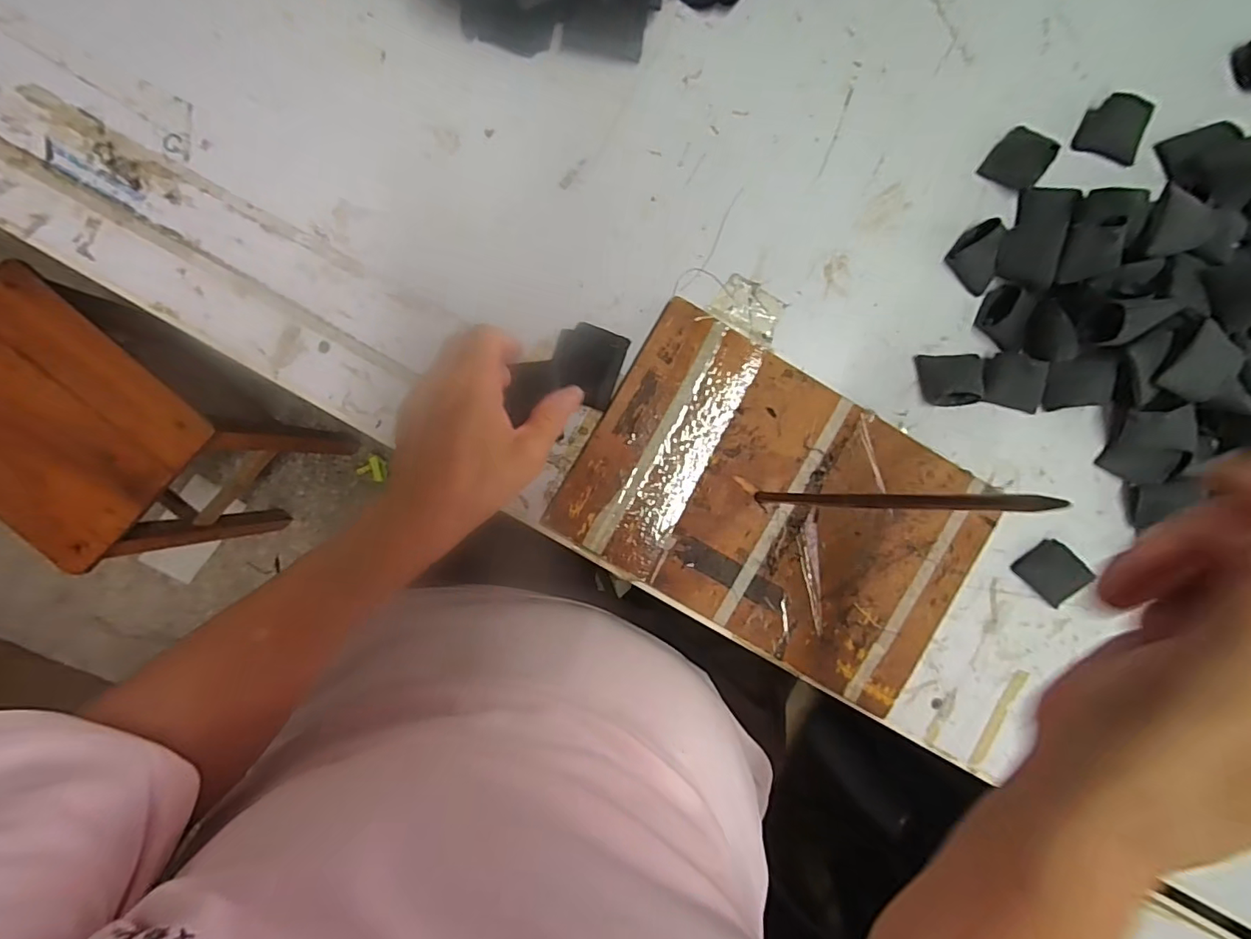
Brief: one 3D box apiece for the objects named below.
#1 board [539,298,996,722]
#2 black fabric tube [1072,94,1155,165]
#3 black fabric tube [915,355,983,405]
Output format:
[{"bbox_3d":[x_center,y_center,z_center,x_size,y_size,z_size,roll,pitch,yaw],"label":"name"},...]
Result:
[{"bbox_3d":[0.106,0.027,0.363,0.268,0.012,0.177,30,88,-2],"label":"board"},{"bbox_3d":[0.346,-0.239,0.370,0.041,0.017,0.034,23,88,-2],"label":"black fabric tube"},{"bbox_3d":[0.227,-0.063,0.366,0.043,0.019,0.035,0,89,-3],"label":"black fabric tube"}]

